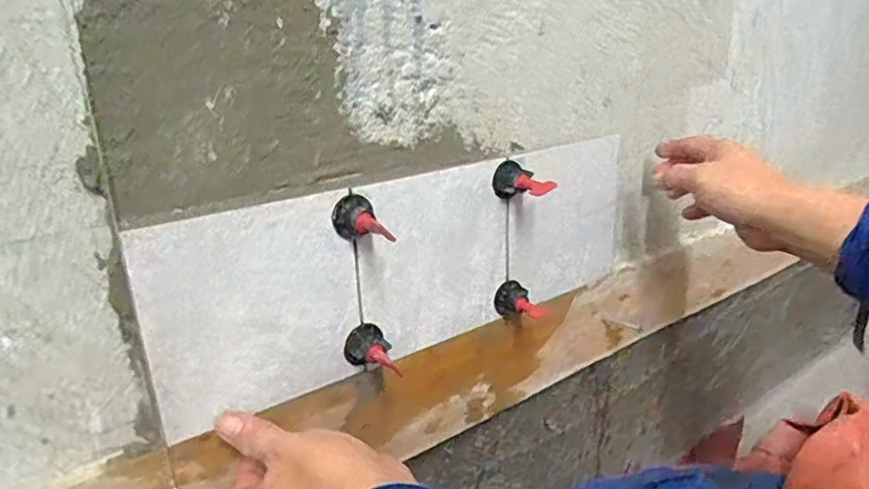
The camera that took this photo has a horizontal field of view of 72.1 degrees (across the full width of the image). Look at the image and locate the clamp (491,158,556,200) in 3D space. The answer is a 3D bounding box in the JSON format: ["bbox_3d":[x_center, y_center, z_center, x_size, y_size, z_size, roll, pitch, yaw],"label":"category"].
[{"bbox_3d":[0.074,-0.051,0.491,0.033,0.028,0.044,-13,23,-30],"label":"clamp"}]

